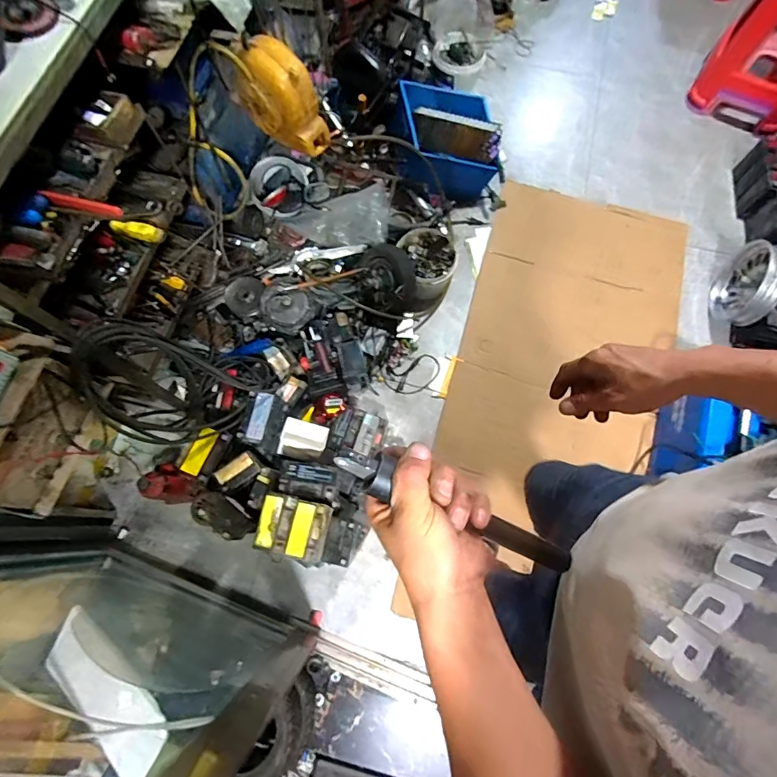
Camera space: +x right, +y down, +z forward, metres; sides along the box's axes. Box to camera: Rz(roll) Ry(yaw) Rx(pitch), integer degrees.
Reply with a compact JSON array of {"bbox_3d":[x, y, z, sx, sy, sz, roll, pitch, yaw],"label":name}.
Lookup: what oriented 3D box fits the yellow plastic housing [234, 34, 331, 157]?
[{"bbox_3d":[-0.289,-0.807,1.214,0.221,0.212,0.122,28,74,8],"label":"yellow plastic housing"}]

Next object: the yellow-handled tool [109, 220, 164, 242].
[{"bbox_3d":[-0.571,-0.359,0.989,0.107,0.031,0.029,8,71,-21],"label":"yellow-handled tool"}]

